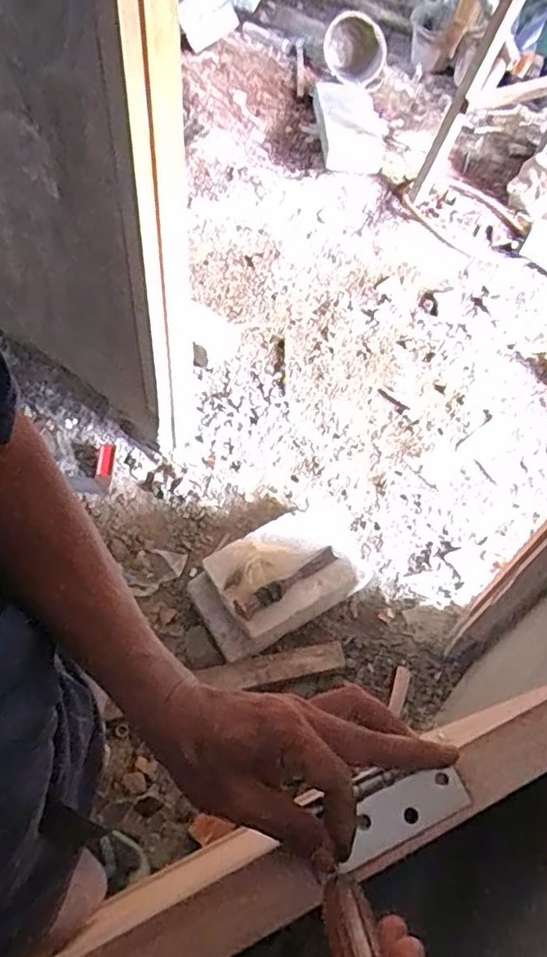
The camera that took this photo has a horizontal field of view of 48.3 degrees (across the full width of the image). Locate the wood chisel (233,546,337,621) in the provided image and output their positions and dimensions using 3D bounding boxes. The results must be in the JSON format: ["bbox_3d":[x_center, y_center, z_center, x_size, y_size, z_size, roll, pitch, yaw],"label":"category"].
[{"bbox_3d":[0.031,0.212,1.257,0.238,0.021,0.041,-28,63,-22],"label":"wood chisel"}]

